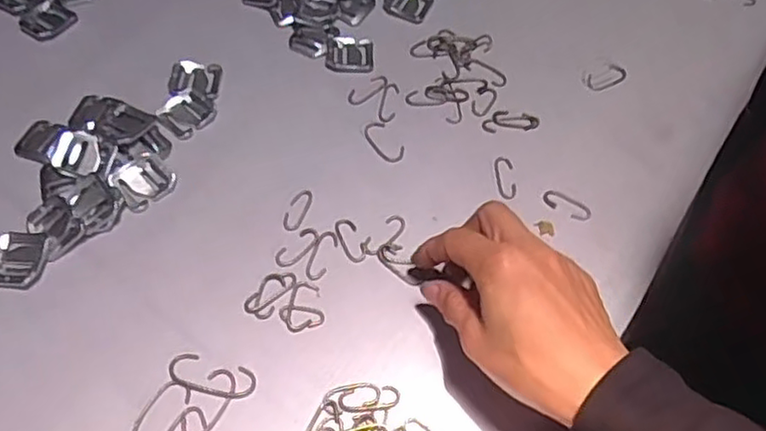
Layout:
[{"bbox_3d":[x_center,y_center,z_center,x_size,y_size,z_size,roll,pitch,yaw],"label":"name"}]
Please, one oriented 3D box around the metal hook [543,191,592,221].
[{"bbox_3d":[0.119,-0.007,0.433,0.031,0.004,0.013,33,62,16],"label":"metal hook"}]

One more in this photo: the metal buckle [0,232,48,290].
[{"bbox_3d":[-0.216,0.026,0.398,0.028,0.005,0.036,2,58,-2],"label":"metal buckle"}]

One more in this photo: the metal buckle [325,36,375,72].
[{"bbox_3d":[-0.023,-0.119,0.494,0.034,0.004,0.032,5,58,0],"label":"metal buckle"}]

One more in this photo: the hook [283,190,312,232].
[{"bbox_3d":[-0.054,-0.004,0.424,0.013,0.004,0.031,18,59,8],"label":"hook"}]

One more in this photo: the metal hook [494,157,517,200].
[{"bbox_3d":[0.081,-0.026,0.443,0.012,0.004,0.032,-4,59,-5],"label":"metal hook"}]

